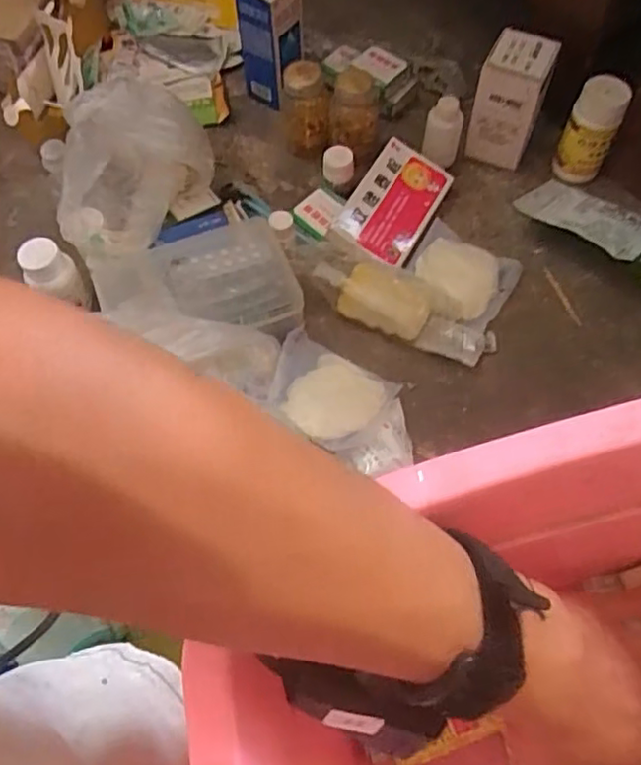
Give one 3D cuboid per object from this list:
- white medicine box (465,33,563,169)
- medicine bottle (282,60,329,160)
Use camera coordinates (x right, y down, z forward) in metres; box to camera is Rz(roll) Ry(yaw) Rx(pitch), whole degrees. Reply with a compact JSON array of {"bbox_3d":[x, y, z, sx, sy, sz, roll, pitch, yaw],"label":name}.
[{"bbox_3d":[0.195,-0.291,0.663,0.065,0.119,0.060,19,65,11],"label":"white medicine box"},{"bbox_3d":[-0.017,-0.293,0.685,0.049,0.082,0.052,-7,63,-2],"label":"medicine bottle"}]

